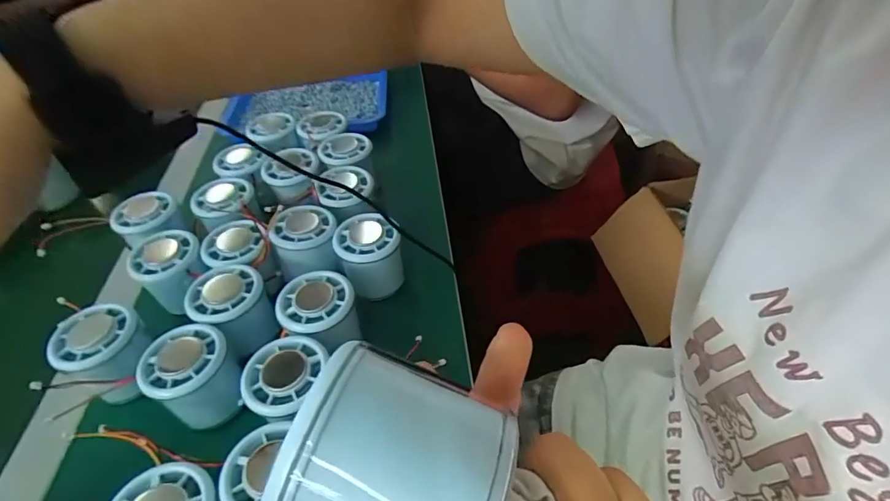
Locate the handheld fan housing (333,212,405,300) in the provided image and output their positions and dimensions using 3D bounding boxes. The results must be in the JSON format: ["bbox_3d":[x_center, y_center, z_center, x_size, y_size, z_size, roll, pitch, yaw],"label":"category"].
[{"bbox_3d":[-0.067,0.007,0.416,0.051,0.055,0.054,-4,45,4],"label":"handheld fan housing"}]

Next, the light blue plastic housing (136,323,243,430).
[{"bbox_3d":[-0.177,0.090,0.335,0.056,0.050,0.054,-4,45,4],"label":"light blue plastic housing"}]

